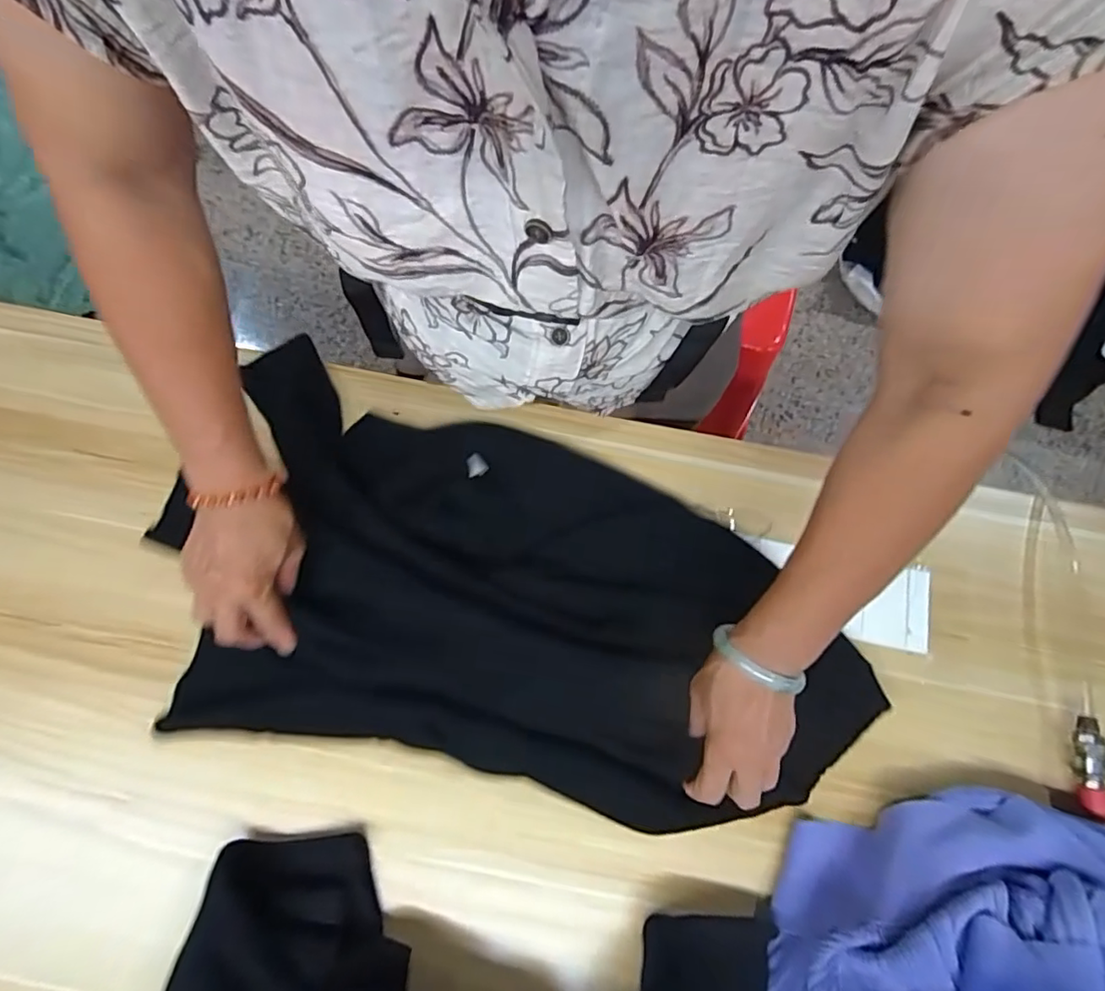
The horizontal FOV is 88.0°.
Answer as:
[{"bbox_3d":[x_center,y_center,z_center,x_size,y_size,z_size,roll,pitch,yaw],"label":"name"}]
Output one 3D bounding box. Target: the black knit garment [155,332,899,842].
[{"bbox_3d":[-0.044,0.104,0.500,0.606,0.042,0.315,21,73,5],"label":"black knit garment"}]

